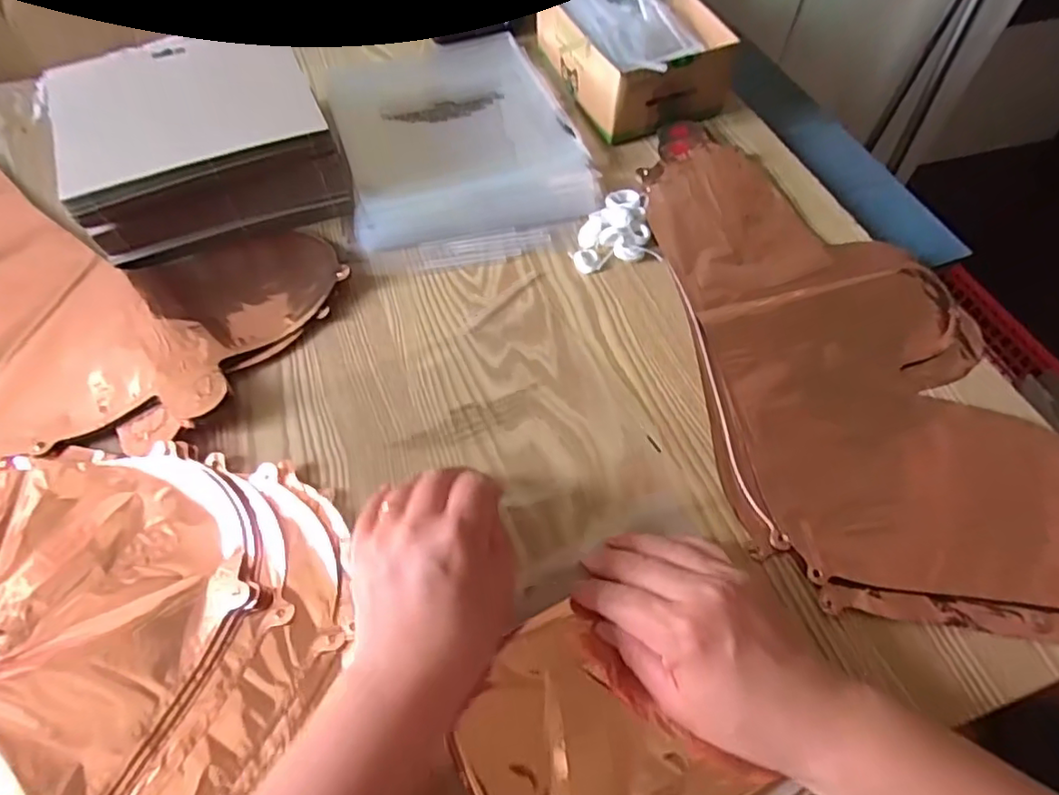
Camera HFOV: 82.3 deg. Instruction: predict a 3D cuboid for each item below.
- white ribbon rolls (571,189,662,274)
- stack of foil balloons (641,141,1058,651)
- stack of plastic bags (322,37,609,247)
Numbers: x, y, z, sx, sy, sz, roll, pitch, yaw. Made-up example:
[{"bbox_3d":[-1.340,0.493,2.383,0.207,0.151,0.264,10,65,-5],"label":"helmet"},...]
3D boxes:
[{"bbox_3d":[0.065,-0.142,0.502,0.069,0.018,0.080,-8,58,-4],"label":"white ribbon rolls"},{"bbox_3d":[0.228,-0.038,0.436,0.224,0.015,0.417,-8,58,-4],"label":"stack of foil balloons"},{"bbox_3d":[-0.072,-0.251,0.571,0.205,0.022,0.265,-14,58,-8],"label":"stack of plastic bags"}]

